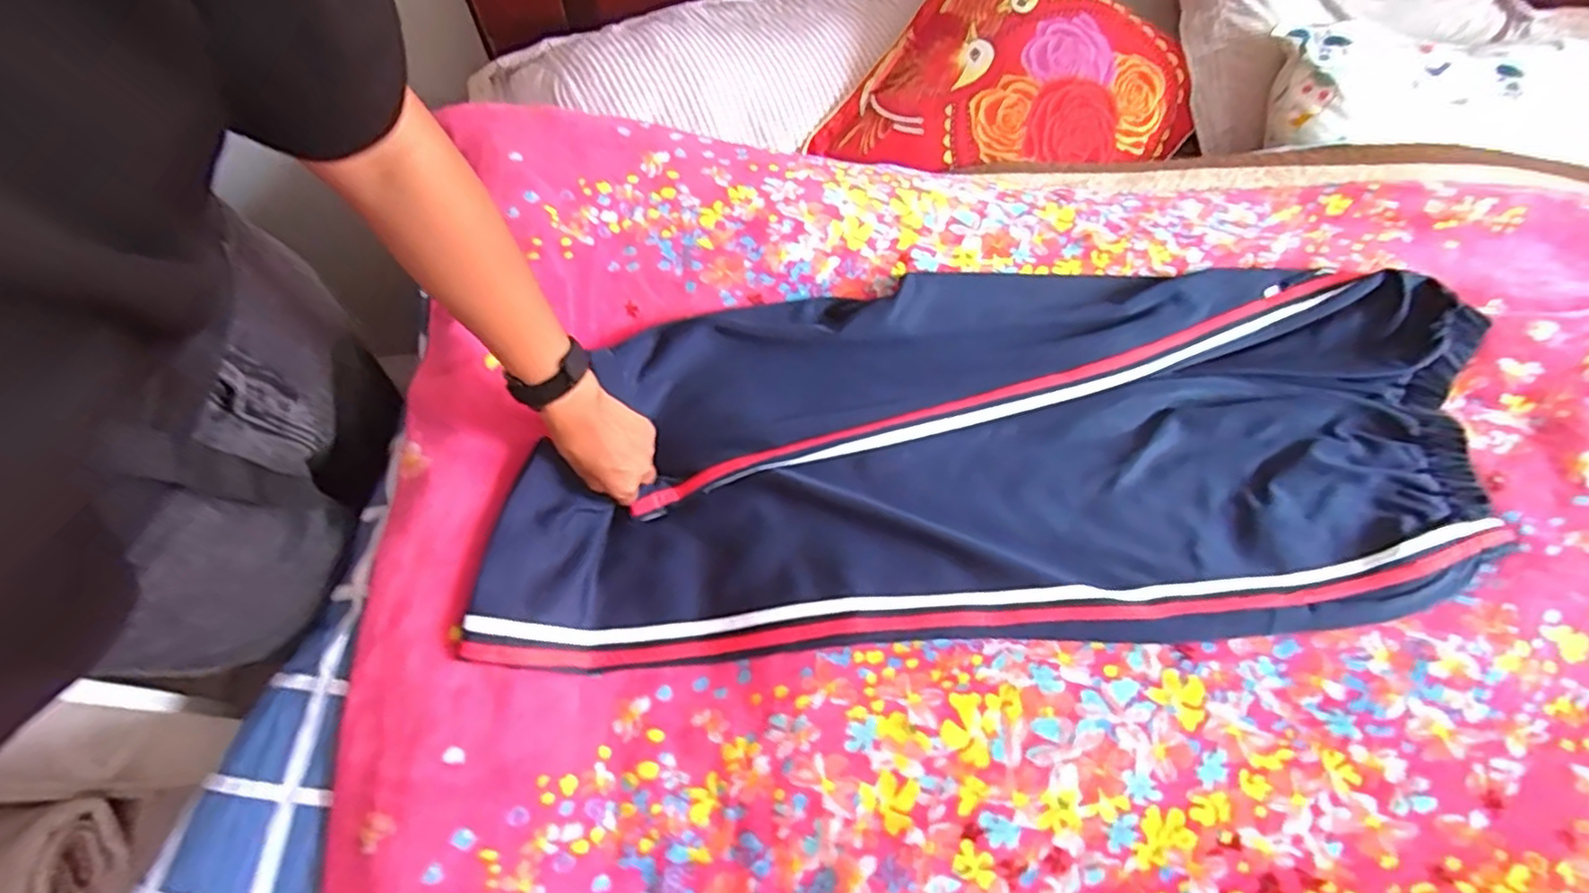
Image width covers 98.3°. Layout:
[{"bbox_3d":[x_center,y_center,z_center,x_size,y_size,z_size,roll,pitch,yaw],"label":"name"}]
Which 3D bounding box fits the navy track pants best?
[{"bbox_3d":[0.196,-0.001,0.660,0.951,0.079,0.395,-8,62,-6],"label":"navy track pants"}]

